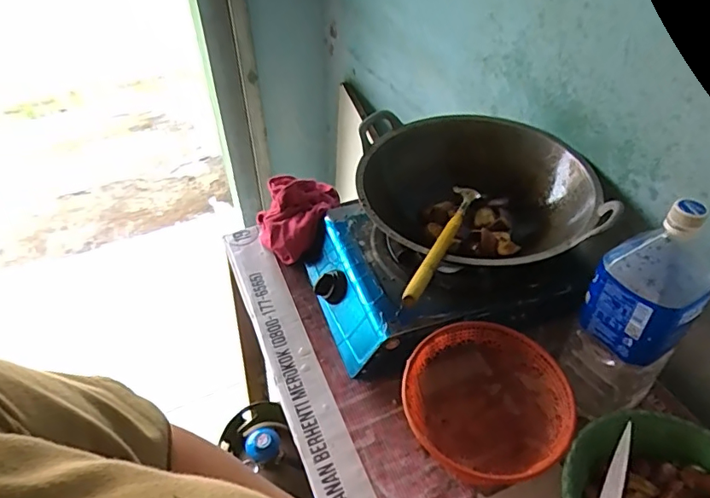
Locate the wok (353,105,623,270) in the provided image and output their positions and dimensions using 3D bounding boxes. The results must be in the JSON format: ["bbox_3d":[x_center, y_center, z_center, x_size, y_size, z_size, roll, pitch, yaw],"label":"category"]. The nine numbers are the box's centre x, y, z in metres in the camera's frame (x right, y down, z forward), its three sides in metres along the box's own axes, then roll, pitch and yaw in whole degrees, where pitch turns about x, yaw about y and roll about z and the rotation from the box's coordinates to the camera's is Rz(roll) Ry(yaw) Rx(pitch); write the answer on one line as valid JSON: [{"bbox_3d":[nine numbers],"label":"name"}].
[{"bbox_3d":[0.168,-0.075,0.735,0.301,0.101,0.316,-1,43,1],"label":"wok"}]

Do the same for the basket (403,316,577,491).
[{"bbox_3d":[0.156,0.188,0.628,0.189,0.111,0.188,-1,43,1],"label":"basket"}]

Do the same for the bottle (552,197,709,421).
[{"bbox_3d":[0.312,0.085,0.584,0.080,0.309,0.103,-25,48,-23],"label":"bottle"}]

